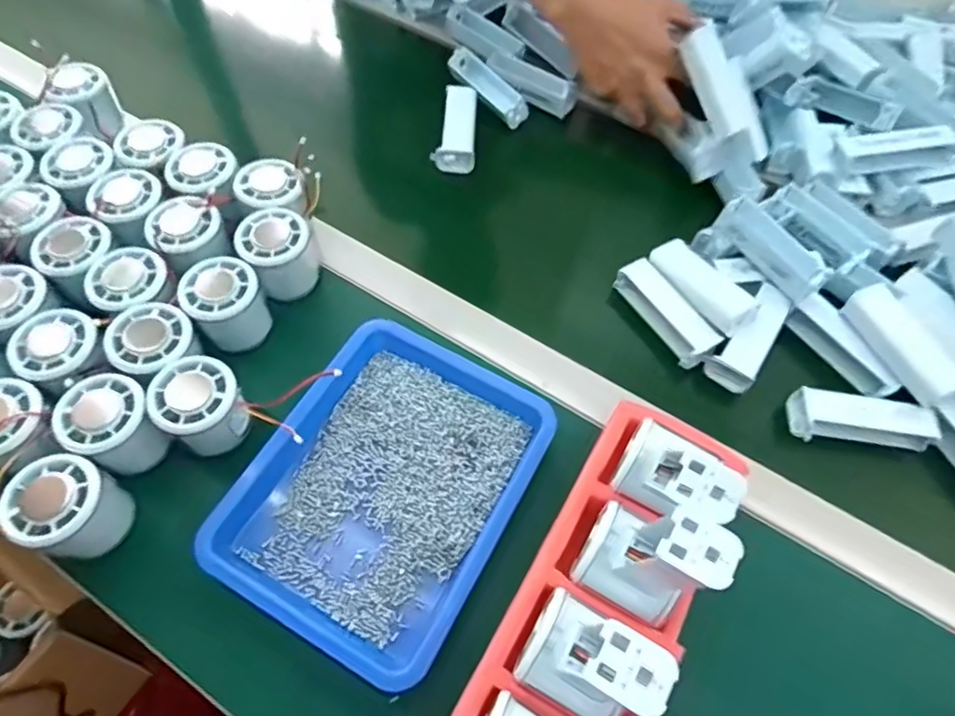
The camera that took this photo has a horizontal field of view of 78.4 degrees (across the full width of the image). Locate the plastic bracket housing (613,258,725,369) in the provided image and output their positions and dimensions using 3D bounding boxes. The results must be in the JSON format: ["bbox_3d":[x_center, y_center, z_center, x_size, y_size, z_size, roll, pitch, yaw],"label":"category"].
[{"bbox_3d":[0.162,-0.040,0.505,0.034,0.021,0.103,-27,66,-16],"label":"plastic bracket housing"}]

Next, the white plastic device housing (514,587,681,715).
[{"bbox_3d":[0.056,0.149,0.288,0.056,0.127,0.045,26,64,12],"label":"white plastic device housing"}]

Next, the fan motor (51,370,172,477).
[{"bbox_3d":[-0.253,0.048,0.413,0.053,0.052,0.059,-37,69,-20],"label":"fan motor"}]

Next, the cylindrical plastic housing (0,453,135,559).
[{"bbox_3d":[-0.266,0.102,0.390,0.054,0.070,0.055,1,62,-2],"label":"cylindrical plastic housing"}]

